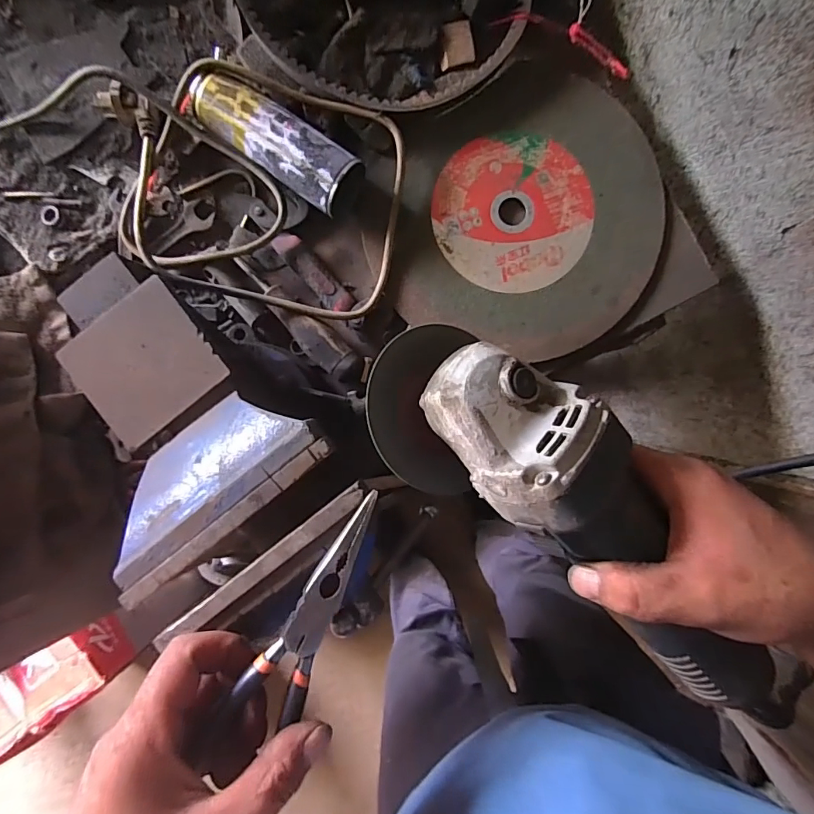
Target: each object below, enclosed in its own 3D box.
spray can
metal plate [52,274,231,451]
[{"bbox_3d":[-0.114,-0.229,0.396,0.160,0.046,0.051,35,92,0],"label":"spray can"},{"bbox_3d":[-0.179,-0.028,0.308,0.088,0.005,0.082,-37,91,3],"label":"metal plate"}]

